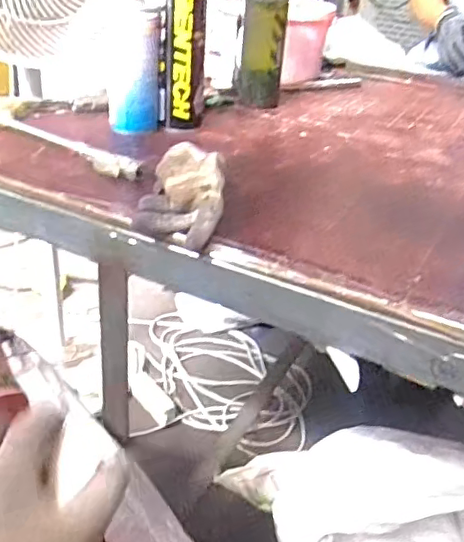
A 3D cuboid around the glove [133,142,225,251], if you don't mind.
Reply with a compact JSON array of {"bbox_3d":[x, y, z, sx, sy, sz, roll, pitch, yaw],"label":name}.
[{"bbox_3d":[-0.049,-0.075,0.572,0.082,0.062,0.154,4,31,-3],"label":"glove"}]

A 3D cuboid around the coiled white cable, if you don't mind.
[{"bbox_3d":[-0.036,0.253,1.392,0.445,0.067,0.414,9,31,6],"label":"coiled white cable"}]

